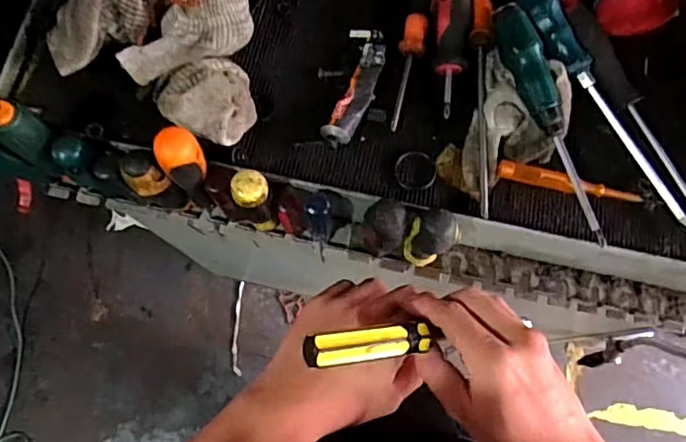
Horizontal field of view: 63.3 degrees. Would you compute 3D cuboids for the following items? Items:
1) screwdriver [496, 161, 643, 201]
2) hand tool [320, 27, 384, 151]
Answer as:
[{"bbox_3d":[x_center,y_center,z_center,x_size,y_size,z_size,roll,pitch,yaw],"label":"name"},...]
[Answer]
[{"bbox_3d":[0.177,-0.030,0.439,0.112,0.014,0.015,12,75,2],"label":"screwdriver"},{"bbox_3d":[0.011,-0.111,0.457,0.033,0.015,0.111,14,75,3],"label":"hand tool"}]

